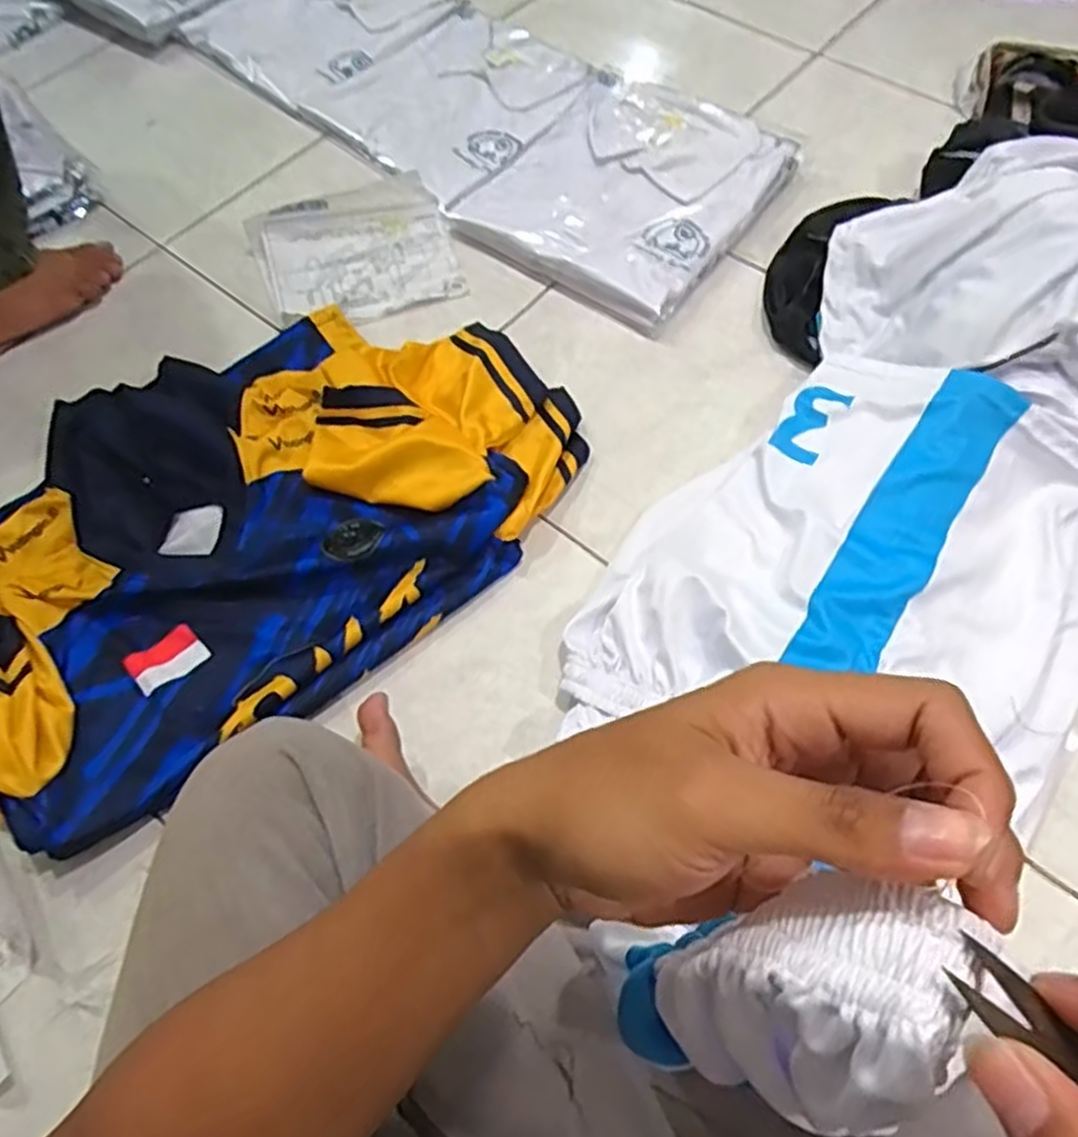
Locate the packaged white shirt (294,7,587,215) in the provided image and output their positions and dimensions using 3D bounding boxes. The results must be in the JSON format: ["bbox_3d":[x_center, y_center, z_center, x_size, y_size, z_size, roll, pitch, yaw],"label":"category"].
[{"bbox_3d":[-0.105,-0.598,0.993,0.255,0.019,0.311,41,72,18],"label":"packaged white shirt"}]

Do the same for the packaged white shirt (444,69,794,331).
[{"bbox_3d":[0.100,-0.447,0.910,0.293,0.032,0.325,33,69,16],"label":"packaged white shirt"}]

